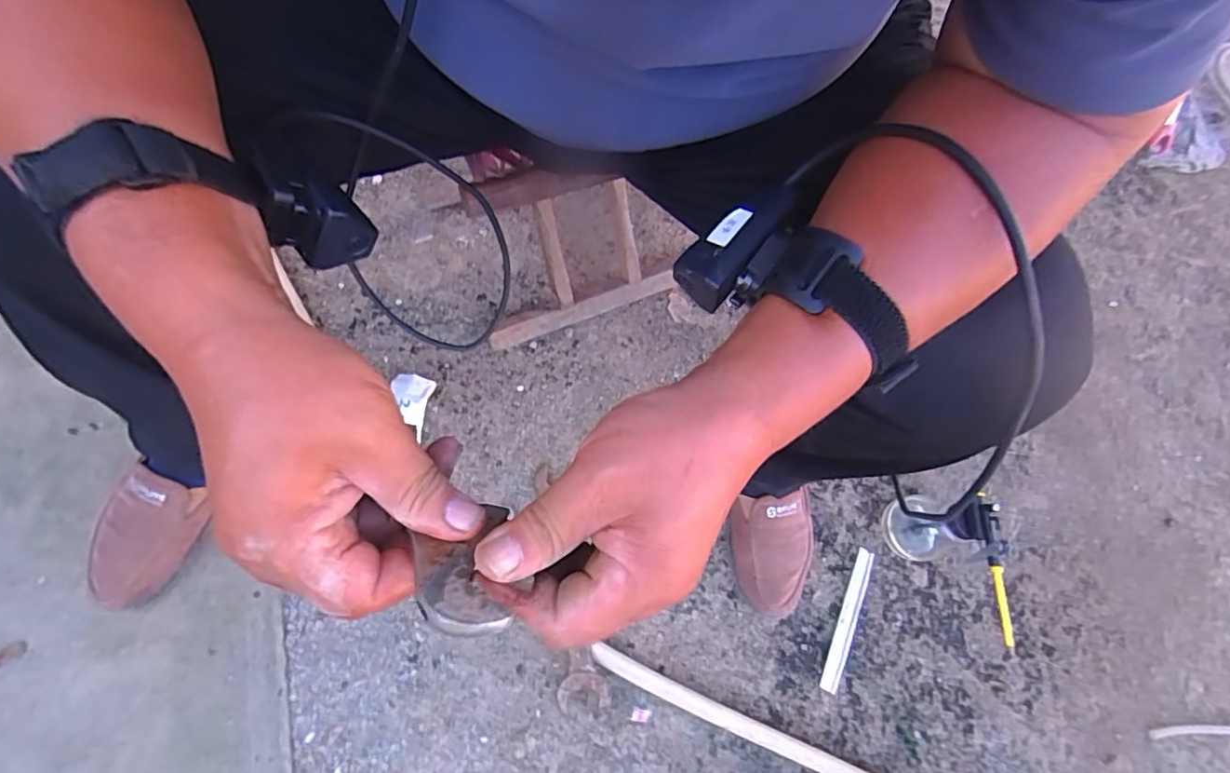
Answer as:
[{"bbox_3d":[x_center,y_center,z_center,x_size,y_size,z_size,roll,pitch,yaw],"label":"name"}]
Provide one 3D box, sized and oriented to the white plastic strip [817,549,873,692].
[{"bbox_3d":[0.294,0.291,0.737,0.021,0.008,0.181,26,69,3],"label":"white plastic strip"}]

